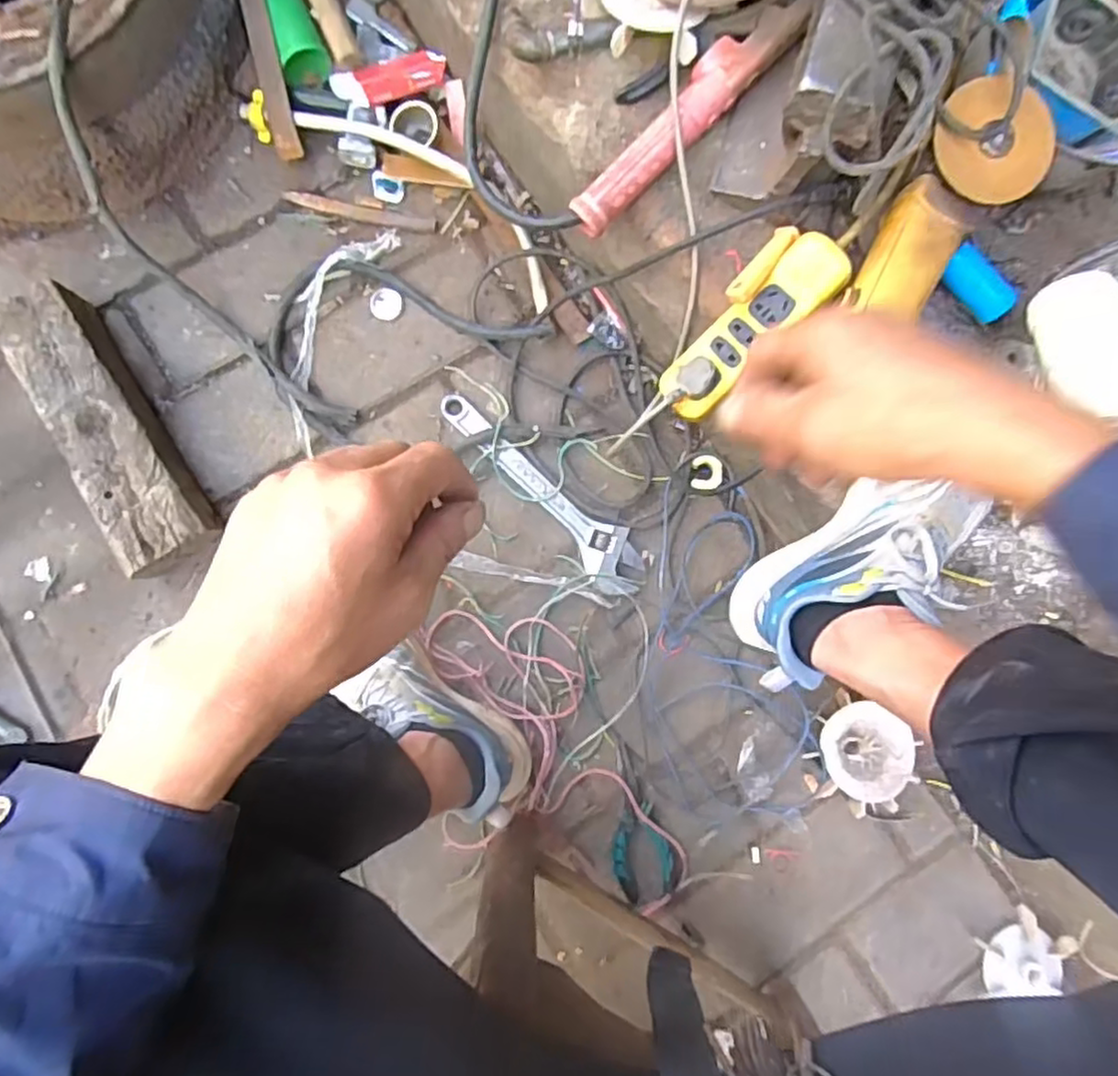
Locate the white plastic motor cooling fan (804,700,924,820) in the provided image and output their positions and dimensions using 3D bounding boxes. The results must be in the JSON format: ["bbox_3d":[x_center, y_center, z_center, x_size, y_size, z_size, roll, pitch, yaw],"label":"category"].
[{"bbox_3d":[0.335,0.232,0.744,0.106,0.024,0.116,0,86,-4],"label":"white plastic motor cooling fan"}]

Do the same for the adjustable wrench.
[{"bbox_3d":[-0.014,-0.055,0.757,0.059,0.018,0.286,-42,89,-6],"label":"adjustable wrench"}]

